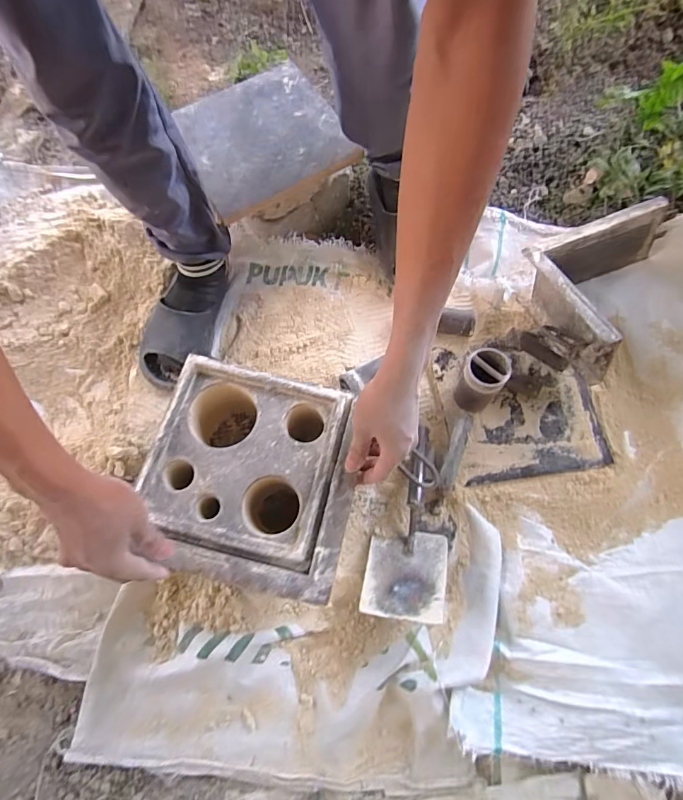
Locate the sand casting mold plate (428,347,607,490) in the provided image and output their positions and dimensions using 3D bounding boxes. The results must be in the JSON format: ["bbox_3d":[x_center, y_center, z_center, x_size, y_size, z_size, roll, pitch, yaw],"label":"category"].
[{"bbox_3d":[0.280,0.009,0.676,0.233,0.023,0.228,-8,73,-5],"label":"sand casting mold plate"}]

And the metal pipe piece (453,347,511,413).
[{"bbox_3d":[0.205,-0.027,0.629,0.059,0.107,0.057,1,72,-2],"label":"metal pipe piece"}]

